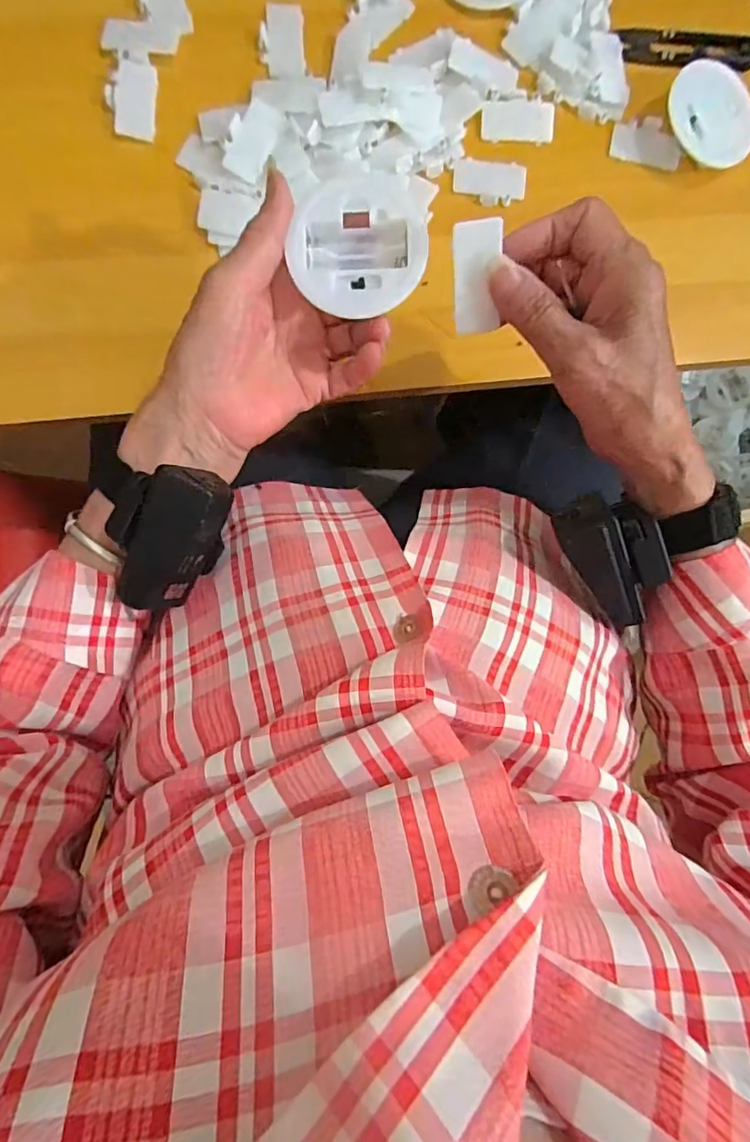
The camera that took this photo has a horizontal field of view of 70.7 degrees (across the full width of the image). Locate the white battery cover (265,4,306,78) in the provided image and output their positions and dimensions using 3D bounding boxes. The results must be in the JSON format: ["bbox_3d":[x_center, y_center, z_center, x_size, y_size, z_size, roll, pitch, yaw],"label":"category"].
[{"bbox_3d":[-0.057,-0.342,0.341,0.023,0.004,0.051,-3,89,2],"label":"white battery cover"}]

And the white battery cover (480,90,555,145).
[{"bbox_3d":[0.094,-0.297,0.345,0.047,0.005,0.028,2,89,2],"label":"white battery cover"}]

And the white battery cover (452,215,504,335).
[{"bbox_3d":[0.048,-0.137,0.249,0.021,0.005,0.047,-3,124,2],"label":"white battery cover"}]

